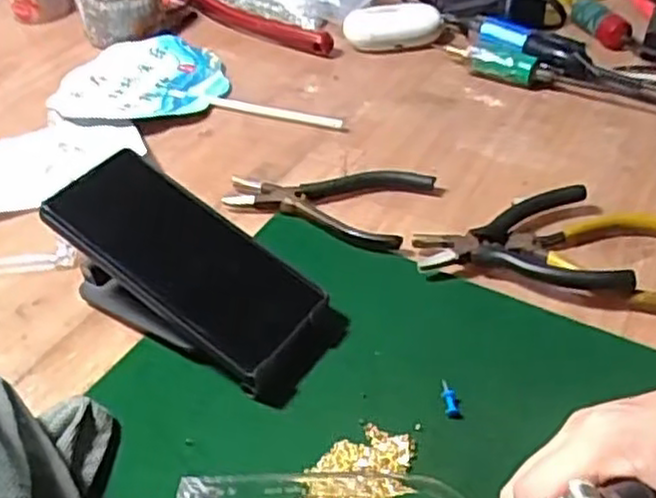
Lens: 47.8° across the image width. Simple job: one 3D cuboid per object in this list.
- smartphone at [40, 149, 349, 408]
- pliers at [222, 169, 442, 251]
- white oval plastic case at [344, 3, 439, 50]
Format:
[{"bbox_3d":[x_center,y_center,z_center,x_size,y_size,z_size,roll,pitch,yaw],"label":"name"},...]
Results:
[{"bbox_3d":[-0.084,0.026,0.454,0.178,0.067,0.076,34,51,9],"label":"smartphone"},{"bbox_3d":[-0.001,-0.039,0.539,0.135,0.015,0.082,13,44,18],"label":"pliers"},{"bbox_3d":[0.063,-0.217,0.722,0.092,0.026,0.041,-8,41,-5],"label":"white oval plastic case"}]

